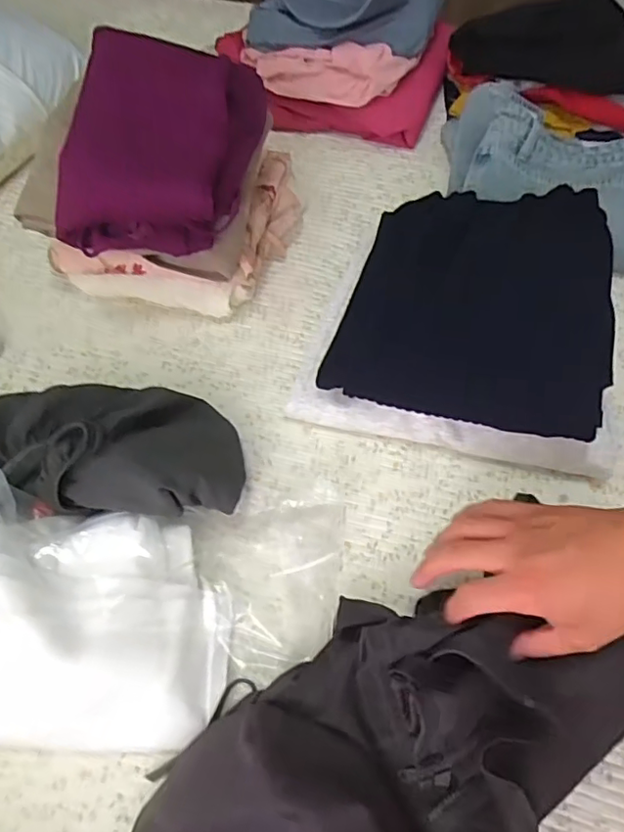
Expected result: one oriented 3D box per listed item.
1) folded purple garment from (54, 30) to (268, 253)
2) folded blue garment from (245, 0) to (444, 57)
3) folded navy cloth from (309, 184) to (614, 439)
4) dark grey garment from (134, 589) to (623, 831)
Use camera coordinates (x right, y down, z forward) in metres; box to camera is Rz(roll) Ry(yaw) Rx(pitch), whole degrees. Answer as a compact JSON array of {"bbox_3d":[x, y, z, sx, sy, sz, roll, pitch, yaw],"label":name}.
[{"bbox_3d":[-0.148,-0.280,0.572,0.173,0.095,0.226,7,60,1],"label":"folded purple garment"},{"bbox_3d":[0.044,-0.568,0.767,0.233,0.102,0.151,18,61,8],"label":"folded blue garment"},{"bbox_3d":[0.169,-0.124,0.591,0.253,0.050,0.297,14,60,7],"label":"folded navy cloth"},{"bbox_3d":[0.054,0.233,0.389,0.392,0.082,0.191,-36,66,-20],"label":"dark grey garment"}]

